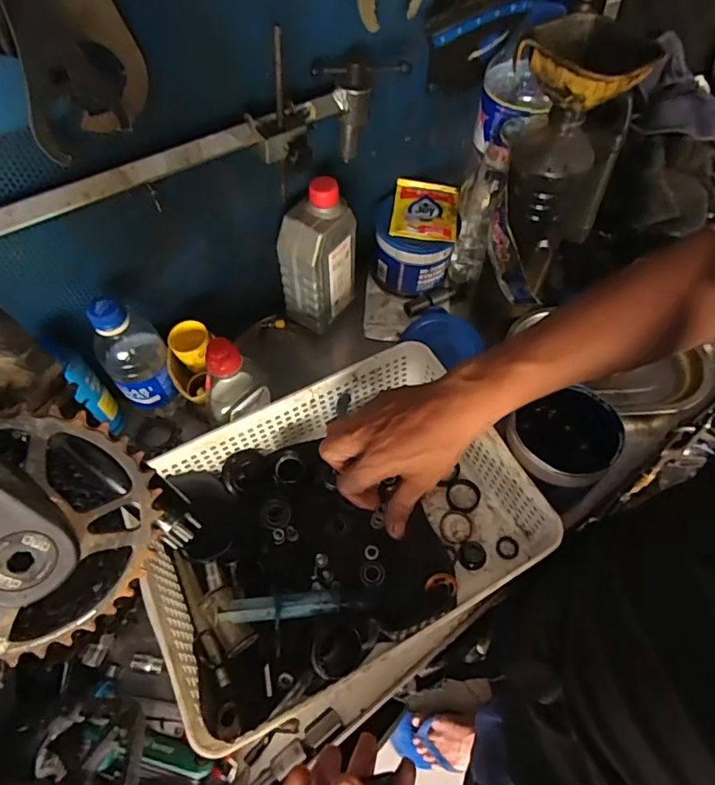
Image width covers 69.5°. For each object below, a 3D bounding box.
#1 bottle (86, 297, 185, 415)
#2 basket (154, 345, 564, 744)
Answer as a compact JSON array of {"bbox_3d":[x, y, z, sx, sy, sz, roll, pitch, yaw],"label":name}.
[{"bbox_3d":[-0.227,-0.035,0.532,0.058,0.165,0.061,-18,60,-11],"label":"bottle"},{"bbox_3d":[-0.024,0.119,0.478,0.327,0.092,0.254,-28,62,-16],"label":"basket"}]

